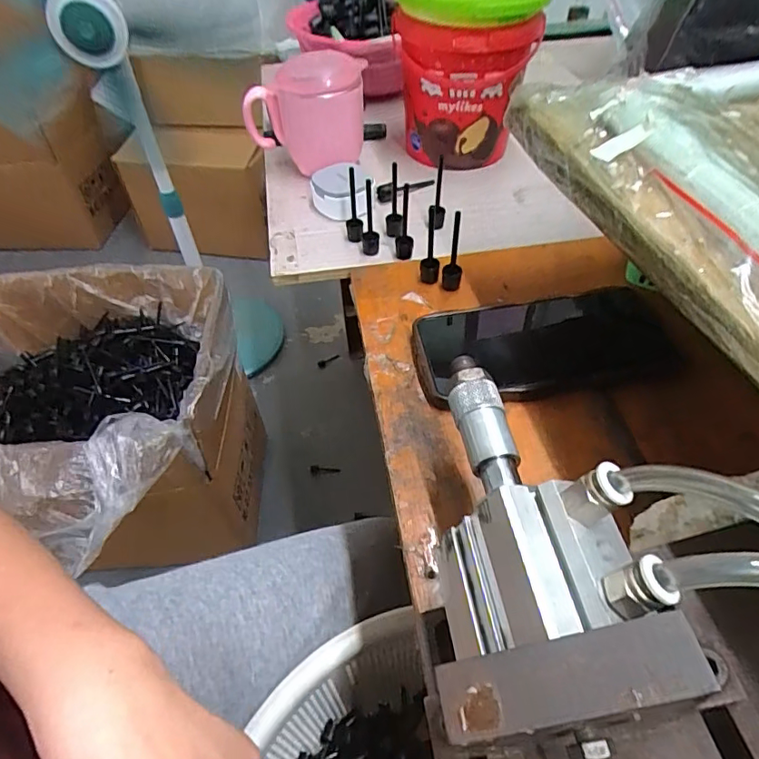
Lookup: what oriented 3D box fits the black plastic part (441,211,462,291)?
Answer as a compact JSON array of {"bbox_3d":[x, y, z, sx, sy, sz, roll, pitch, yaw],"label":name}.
[{"bbox_3d":[0.055,-0.093,0.372,0.014,0.064,0.012,5,50,6],"label":"black plastic part"}]

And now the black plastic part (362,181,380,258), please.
[{"bbox_3d":[-0.008,-0.130,0.408,0.014,0.066,0.012,-3,50,-1],"label":"black plastic part"}]

